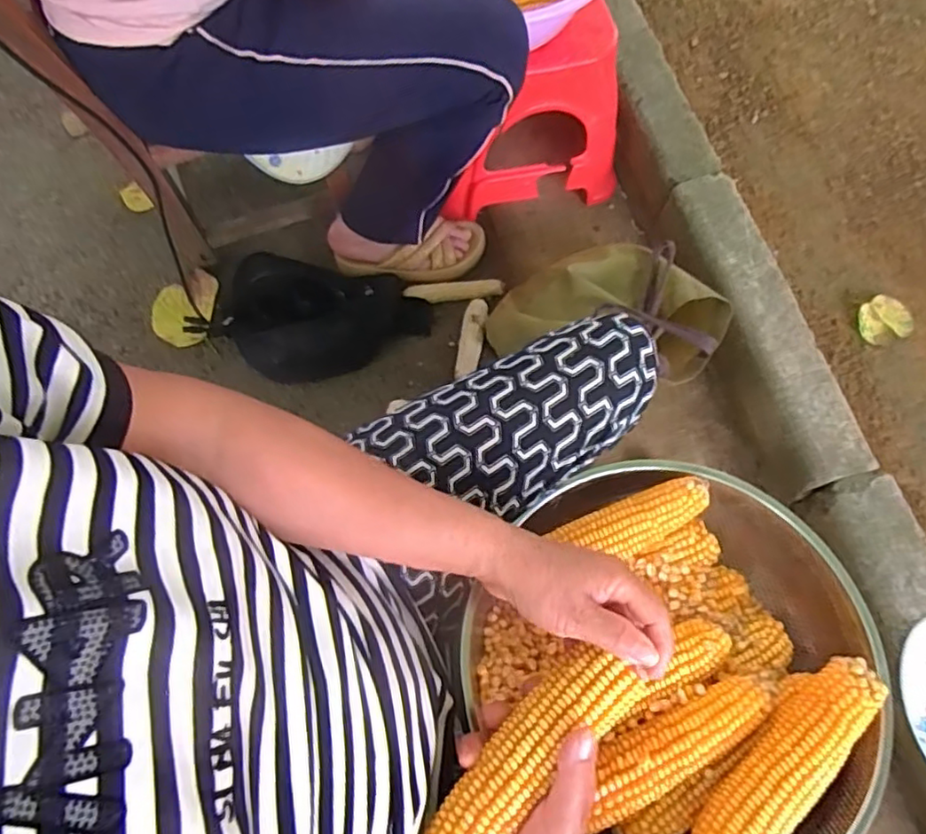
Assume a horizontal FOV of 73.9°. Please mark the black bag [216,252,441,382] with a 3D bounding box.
[{"bbox_3d":[-0.211,-0.145,0.942,0.313,0.118,0.162,-6,67,-3],"label":"black bag"}]

